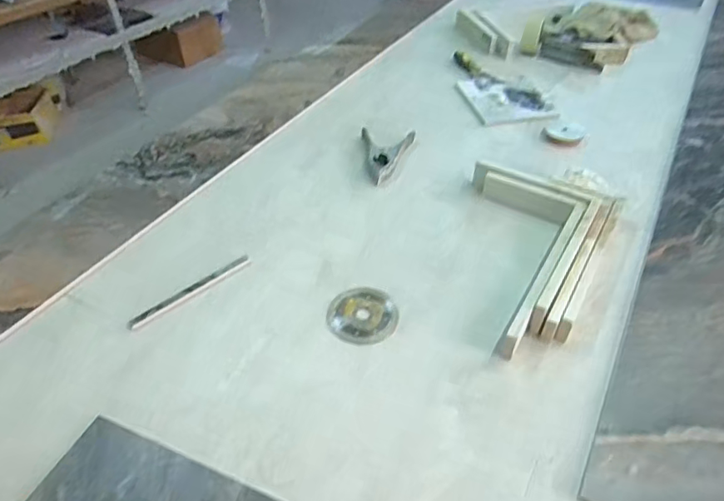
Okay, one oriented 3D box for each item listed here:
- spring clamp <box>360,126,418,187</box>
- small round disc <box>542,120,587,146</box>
[{"bbox_3d":[0.043,-0.182,0.968,0.102,0.023,0.154,5,45,6],"label":"spring clamp"},{"bbox_3d":[0.406,-0.240,1.027,0.078,0.011,0.093,15,47,16],"label":"small round disc"}]

